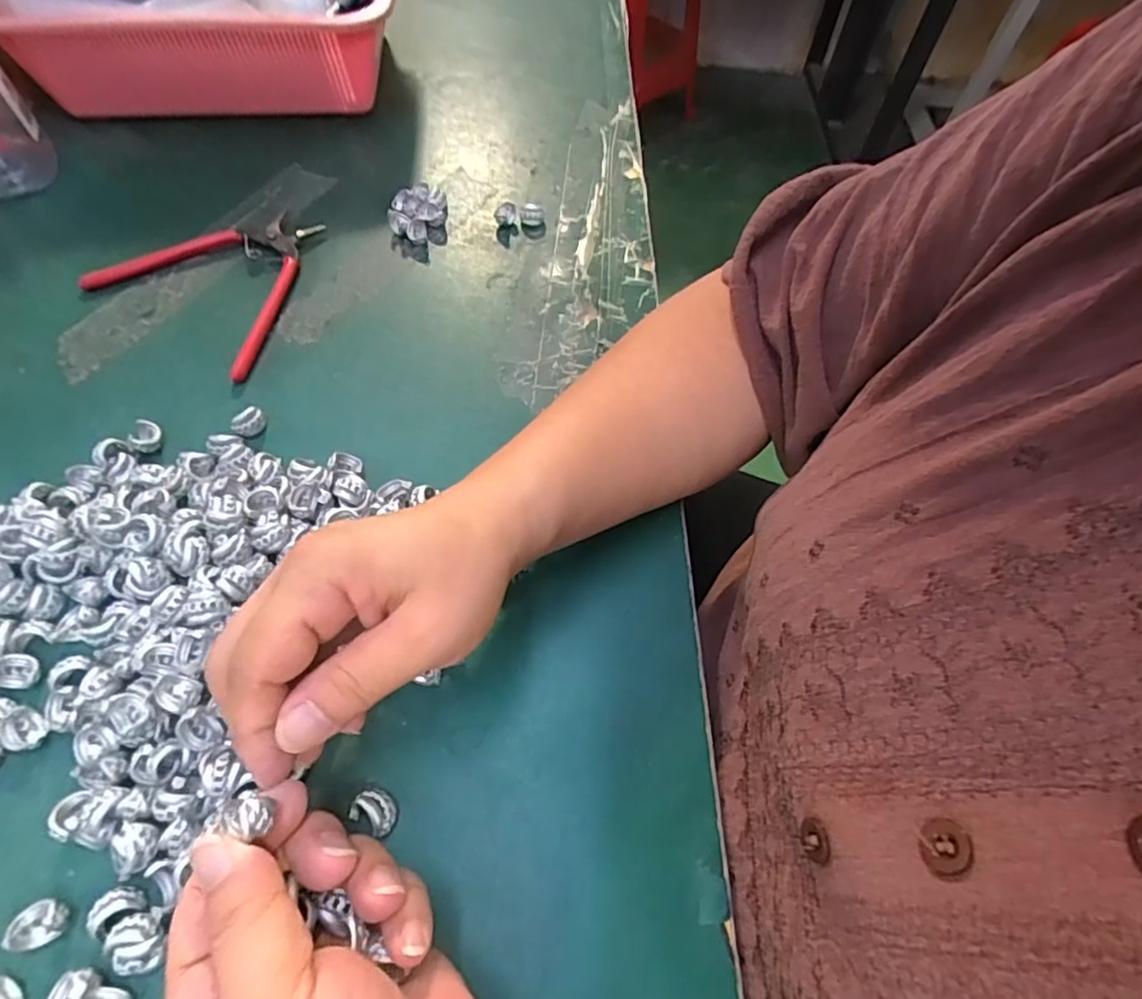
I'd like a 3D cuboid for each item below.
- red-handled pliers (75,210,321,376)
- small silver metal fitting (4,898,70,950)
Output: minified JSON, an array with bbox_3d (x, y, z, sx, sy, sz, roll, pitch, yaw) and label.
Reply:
[{"bbox_3d":[-0.216,-0.147,0.400,0.138,0.012,0.126,32,62,16],"label":"red-handled pliers"},{"bbox_3d":[-0.191,0.154,0.222,0.017,0.011,0.014,-14,60,-11],"label":"small silver metal fitting"}]

